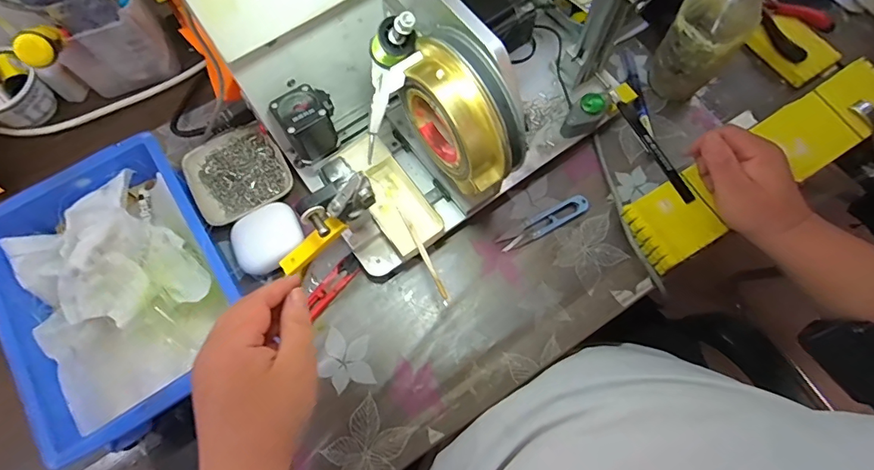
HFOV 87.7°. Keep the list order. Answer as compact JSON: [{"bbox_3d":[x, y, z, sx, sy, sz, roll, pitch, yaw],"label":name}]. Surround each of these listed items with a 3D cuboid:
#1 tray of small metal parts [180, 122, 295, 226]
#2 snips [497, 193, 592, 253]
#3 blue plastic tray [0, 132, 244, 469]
[{"bbox_3d":[-0.210,-0.063,0.483,0.098,0.016,0.095,-31,74,-10],"label":"tray of small metal parts"},{"bbox_3d":[0.112,-0.013,0.472,0.101,0.009,0.021,-26,73,-9],"label":"snips"},{"bbox_3d":[-0.285,0.047,0.420,0.178,0.074,0.246,-32,74,-11],"label":"blue plastic tray"}]

